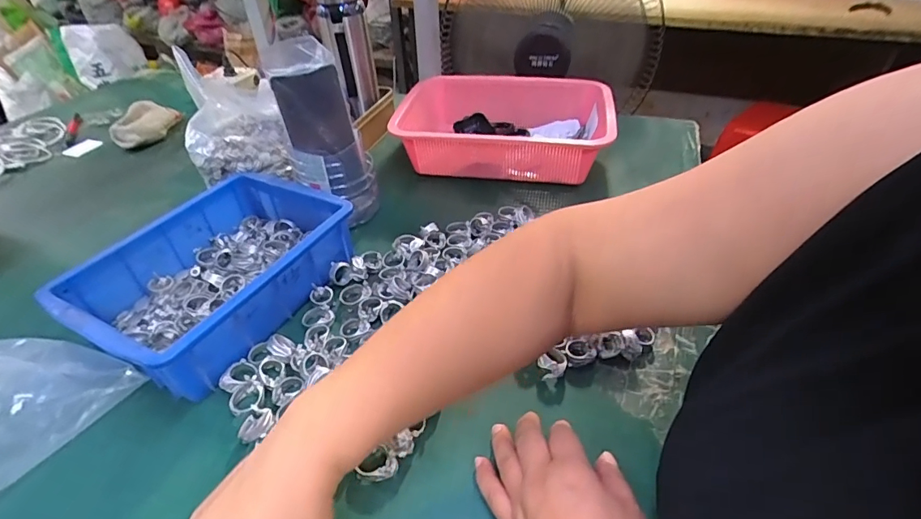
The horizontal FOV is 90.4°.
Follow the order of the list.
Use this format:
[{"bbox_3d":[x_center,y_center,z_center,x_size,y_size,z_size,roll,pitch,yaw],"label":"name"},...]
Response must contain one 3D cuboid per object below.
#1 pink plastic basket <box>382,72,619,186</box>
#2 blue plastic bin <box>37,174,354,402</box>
[{"bbox_3d":[0.065,-0.197,0.687,0.298,0.086,0.225,3,40,8],"label":"pink plastic basket"},{"bbox_3d":[-0.241,0.010,0.460,0.166,0.067,0.230,17,44,24],"label":"blue plastic bin"}]

